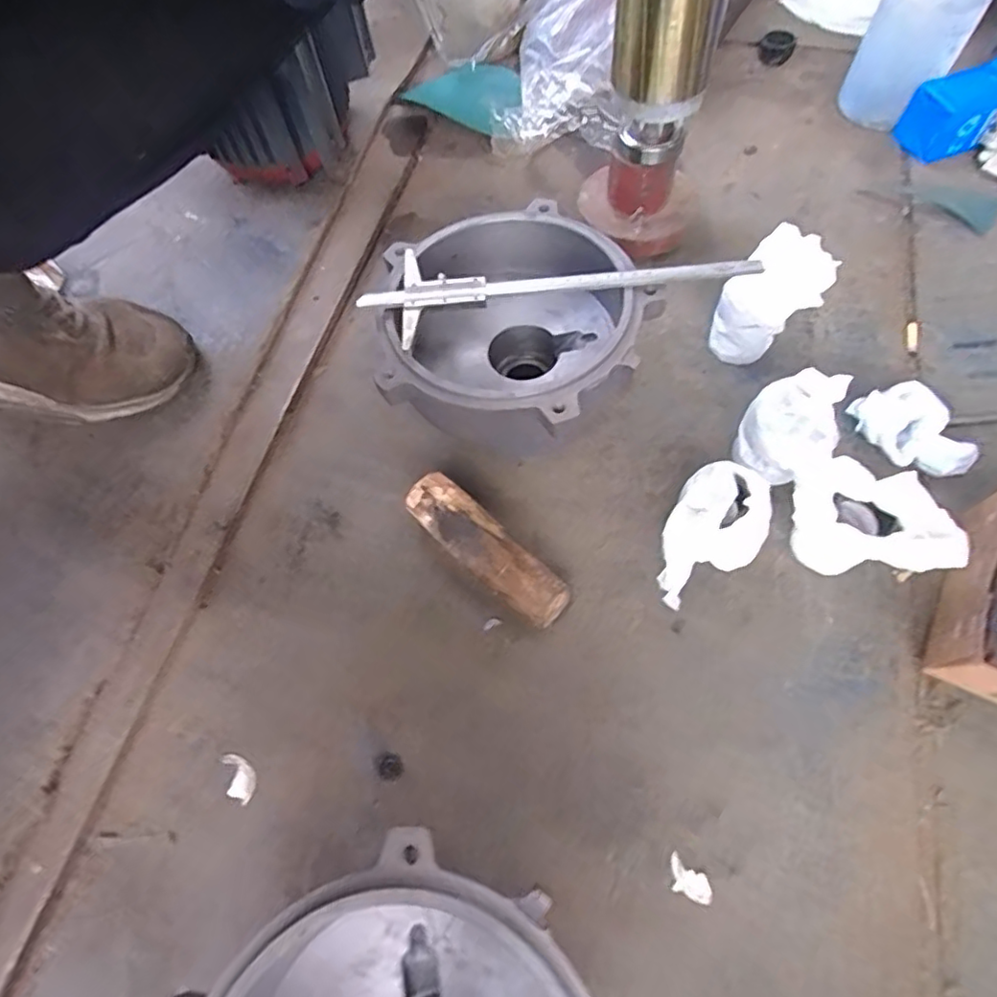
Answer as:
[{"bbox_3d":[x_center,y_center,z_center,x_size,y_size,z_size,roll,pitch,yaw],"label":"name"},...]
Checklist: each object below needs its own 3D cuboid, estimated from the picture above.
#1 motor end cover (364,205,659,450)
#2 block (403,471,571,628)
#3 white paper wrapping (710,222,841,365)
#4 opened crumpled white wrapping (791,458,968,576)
[{"bbox_3d":[0.013,-0.124,0.502,0.192,0.115,0.192,14,64,9],"label":"motor end cover"},{"bbox_3d":[-0.011,0.040,0.464,0.038,0.046,0.144,-41,69,-17],"label":"block"},{"bbox_3d":[0.221,-0.162,0.513,0.055,0.103,0.058,-33,66,-14],"label":"white paper wrapping"},{"bbox_3d":[0.243,0.021,0.420,0.026,0.113,0.095,-36,67,-15],"label":"opened crumpled white wrapping"}]

